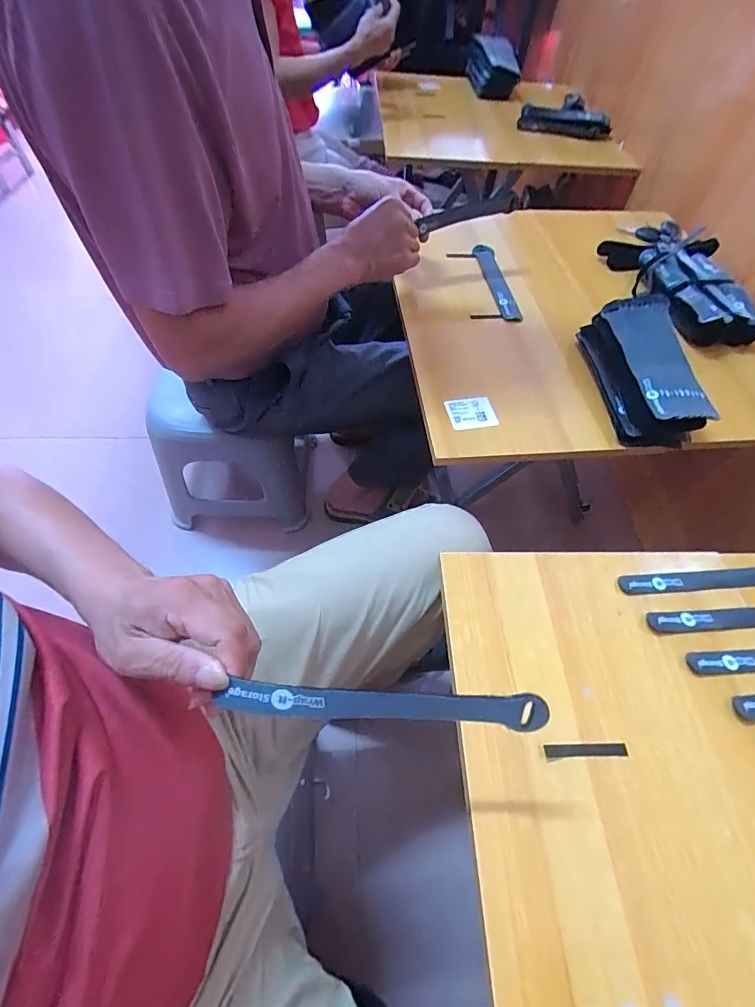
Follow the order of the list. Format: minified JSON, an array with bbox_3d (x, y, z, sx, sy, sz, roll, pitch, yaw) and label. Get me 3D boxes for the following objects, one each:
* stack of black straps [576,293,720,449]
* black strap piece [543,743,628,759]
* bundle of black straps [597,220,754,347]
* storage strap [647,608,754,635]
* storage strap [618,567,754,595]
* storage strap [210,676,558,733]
[{"bbox_3d":[0.344,-0.175,0.556,0.103,0.060,0.203,-1,57,-4],"label":"stack of black straps"},{"bbox_3d":[0.168,0.198,0.346,0.066,0.004,0.009,1,57,-3],"label":"black strap piece"},{"bbox_3d":[0.506,-0.393,0.722,0.198,0.048,0.351,-5,58,-7],"label":"bundle of black straps"},{"bbox_3d":[0.357,0.110,0.415,0.198,0.004,0.023,-3,58,-6],"label":"storage strap"},{"bbox_3d":[0.342,0.077,0.436,0.203,0.004,0.024,-4,58,-7],"label":"storage strap"},{"bbox_3d":[0.004,0.119,0.254,0.191,0.025,0.005,6,15,-4],"label":"storage strap"}]

